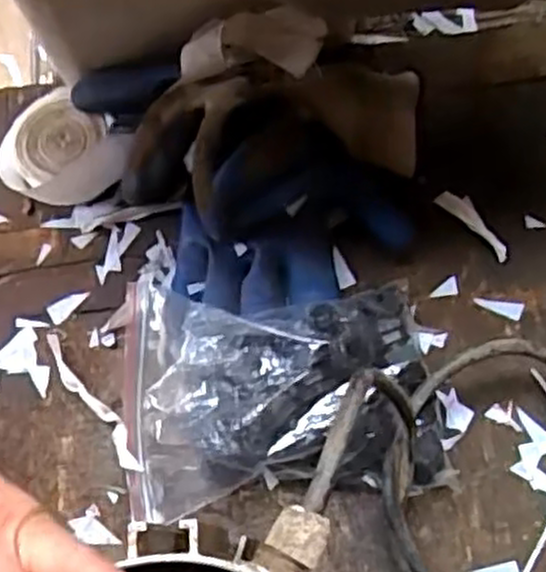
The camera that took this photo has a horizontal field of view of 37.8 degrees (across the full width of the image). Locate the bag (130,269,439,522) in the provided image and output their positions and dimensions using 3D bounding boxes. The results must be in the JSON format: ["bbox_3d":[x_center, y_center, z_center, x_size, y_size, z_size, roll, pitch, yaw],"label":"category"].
[{"bbox_3d":[0.004,0.044,0.416,0.164,0.045,0.133,-7,74,-2],"label":"bag"}]

